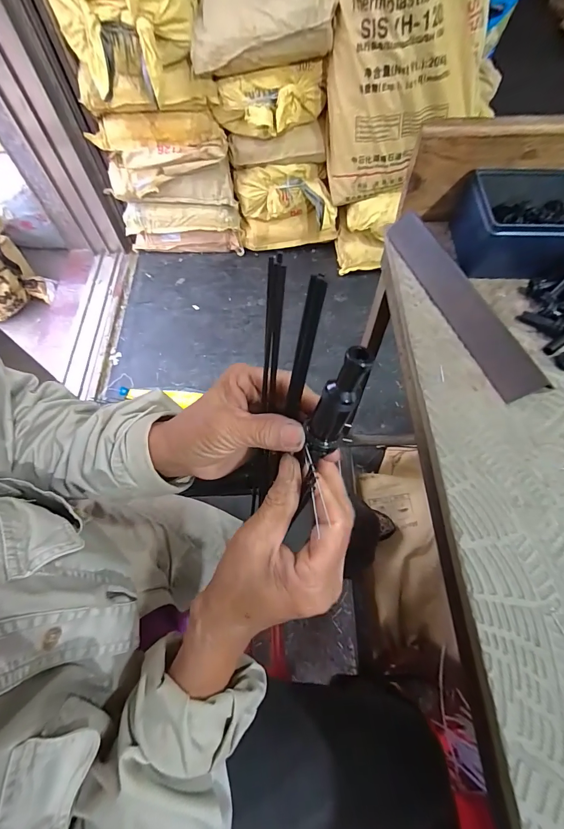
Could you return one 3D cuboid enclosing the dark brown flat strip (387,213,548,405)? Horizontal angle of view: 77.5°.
[{"bbox_3d":[0.173,-0.118,0.355,0.010,0.036,0.237,3,56,-41],"label":"dark brown flat strip"}]

